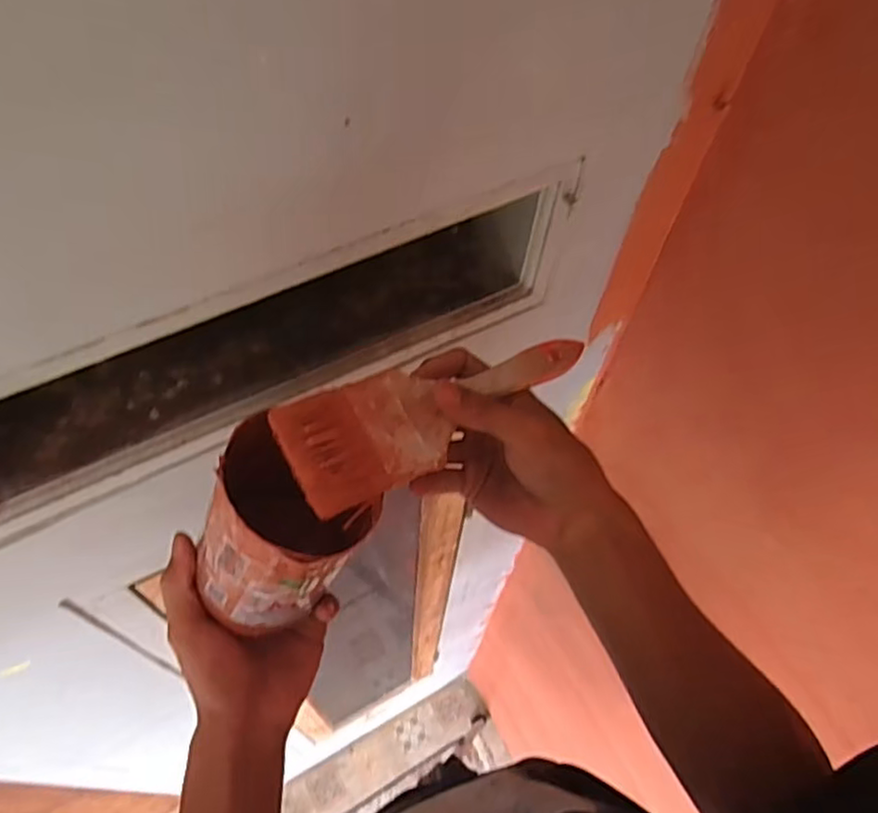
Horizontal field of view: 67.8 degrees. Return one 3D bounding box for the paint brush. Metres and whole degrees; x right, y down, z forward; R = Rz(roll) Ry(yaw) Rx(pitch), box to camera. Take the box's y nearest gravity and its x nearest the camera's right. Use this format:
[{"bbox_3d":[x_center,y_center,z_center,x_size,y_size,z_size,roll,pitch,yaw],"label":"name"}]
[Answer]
[{"bbox_3d":[0.008,-0.002,0.376,0.196,0.009,0.062,-21,75,-29],"label":"paint brush"}]

